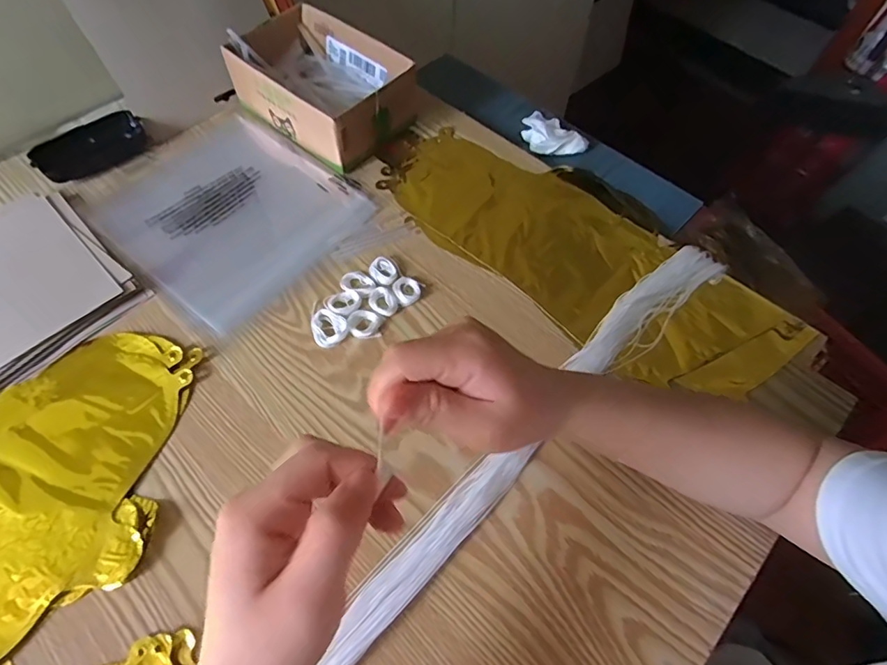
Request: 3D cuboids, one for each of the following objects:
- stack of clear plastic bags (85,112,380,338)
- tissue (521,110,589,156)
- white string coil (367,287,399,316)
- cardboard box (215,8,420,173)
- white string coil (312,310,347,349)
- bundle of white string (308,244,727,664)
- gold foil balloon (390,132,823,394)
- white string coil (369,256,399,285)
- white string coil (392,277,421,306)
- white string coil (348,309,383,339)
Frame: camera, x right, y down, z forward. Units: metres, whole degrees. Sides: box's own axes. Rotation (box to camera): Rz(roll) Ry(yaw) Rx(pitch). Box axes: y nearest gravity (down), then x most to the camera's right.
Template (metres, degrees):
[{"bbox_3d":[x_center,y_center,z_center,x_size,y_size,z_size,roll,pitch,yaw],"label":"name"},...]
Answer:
[{"bbox_3d":[-0.219,-0.130,0.519,0.236,0.014,0.211,37,66,18],"label":"stack of clear plastic bags"},{"bbox_3d":[0.123,-0.235,0.589,0.057,0.021,0.083,-37,68,-19],"label":"tissue"},{"bbox_3d":[-0.055,-0.029,0.455,0.030,0.004,0.023,41,67,19],"label":"white string coil"},{"bbox_3d":[-0.137,-0.281,0.570,0.184,0.069,0.137,34,66,17],"label":"cardboard box"},{"bbox_3d":[-0.101,-0.005,0.443,0.030,0.007,0.036,-16,62,-10],"label":"white string coil"},{"bbox_3d":[-0.031,0.168,0.340,0.045,0.026,0.820,41,68,19],"label":"bundle of white string"},{"bbox_3d":[0.130,-0.083,0.490,0.409,0.010,0.159,40,67,19],"label":"gold foil balloon"},{"bbox_3d":[-0.057,-0.058,0.474,0.024,0.006,0.031,-33,66,-18],"label":"white string coil"},{"bbox_3d":[-0.034,-0.039,0.463,0.024,0.006,0.029,-23,64,-14],"label":"white string coil"},{"bbox_3d":[-0.070,-0.008,0.444,0.029,0.006,0.026,-5,61,-4],"label":"white string coil"}]

